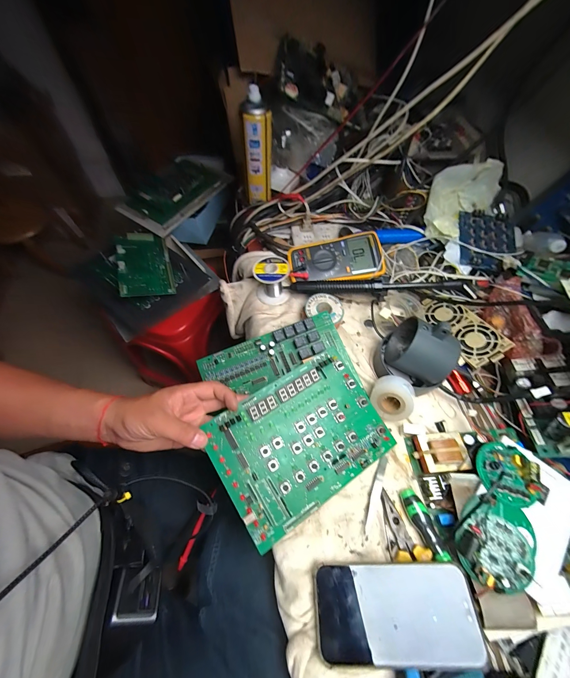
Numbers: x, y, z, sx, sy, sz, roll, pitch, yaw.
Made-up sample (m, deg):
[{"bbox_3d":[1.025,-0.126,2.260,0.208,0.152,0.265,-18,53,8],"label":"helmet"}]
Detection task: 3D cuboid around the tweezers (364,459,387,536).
[{"bbox_3d":[0.123,0.208,0.354,0.012,0.006,0.095,23,64,10],"label":"tweezers"}]

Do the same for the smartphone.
[{"bbox_3d":[0.115,0.288,0.278,0.160,0.005,0.077,-5,54,5],"label":"smartphone"}]

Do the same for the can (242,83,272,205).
[{"bbox_3d":[-0.062,-0.410,0.579,0.059,0.184,0.050,15,62,6],"label":"can"}]

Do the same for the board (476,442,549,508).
[{"bbox_3d":[0.279,0.164,0.324,0.073,0.019,0.069,1,62,-1],"label":"board"}]

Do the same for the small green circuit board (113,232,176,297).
[{"bbox_3d":[-0.354,-0.190,0.665,0.118,0.018,0.203,-11,69,-24],"label":"small green circuit board"}]

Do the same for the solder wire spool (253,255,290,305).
[{"bbox_3d":[-0.025,-0.108,0.491,0.064,0.064,0.062,-3,62,-3],"label":"solder wire spool"}]

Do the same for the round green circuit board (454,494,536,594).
[{"bbox_3d":[0.239,0.229,0.294,0.075,0.015,0.083,21,63,9],"label":"round green circuit board"}]

